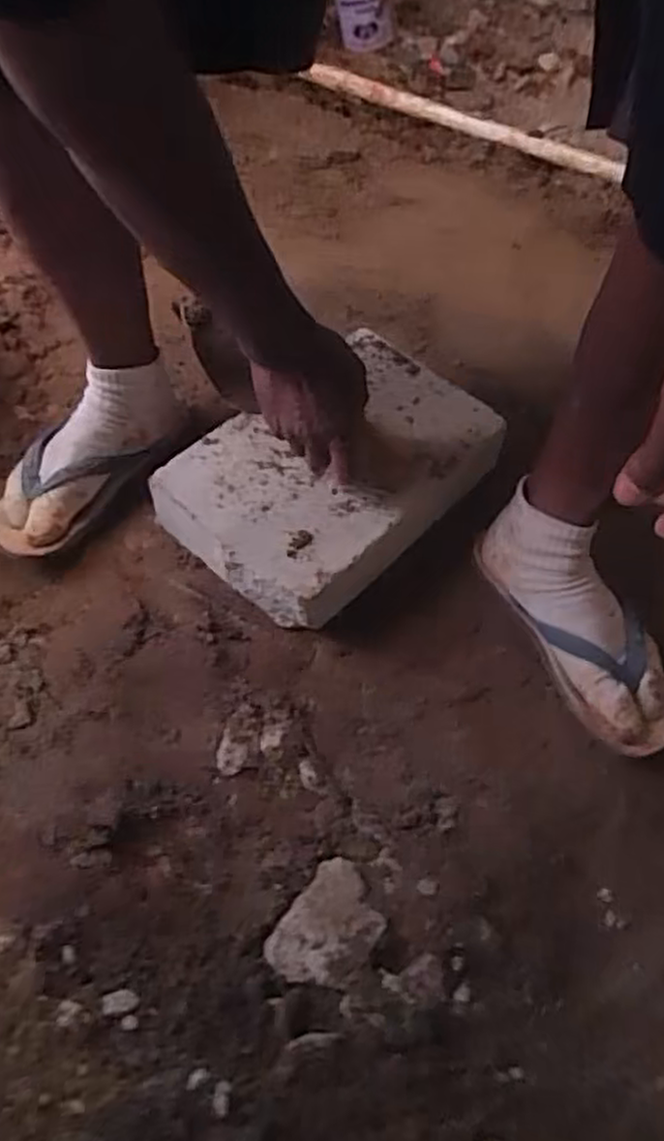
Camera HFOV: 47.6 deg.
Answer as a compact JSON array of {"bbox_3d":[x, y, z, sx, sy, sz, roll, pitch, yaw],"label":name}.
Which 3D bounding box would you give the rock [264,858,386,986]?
[{"bbox_3d":[-0.002,0.264,0.559,0.065,0.017,0.088,32,63,20],"label":"rock"}]

